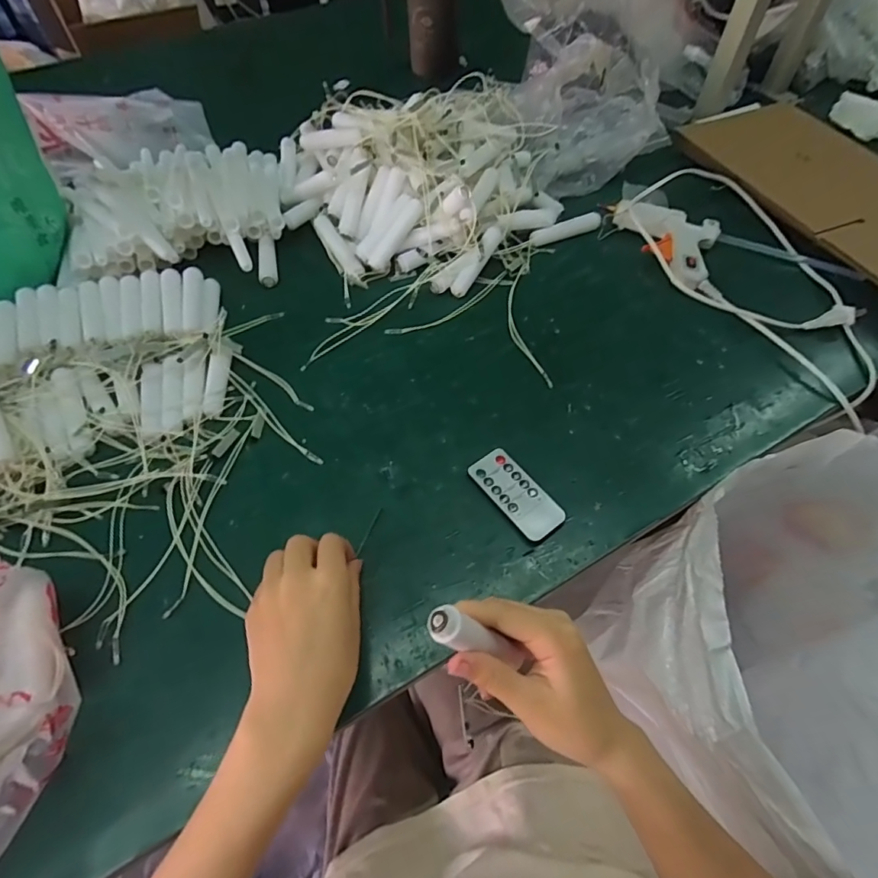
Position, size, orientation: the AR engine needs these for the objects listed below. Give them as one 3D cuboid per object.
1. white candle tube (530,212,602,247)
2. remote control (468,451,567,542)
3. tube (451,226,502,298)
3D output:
[{"bbox_3d":[0.153,-0.253,0.600,0.089,0.019,0.020,-18,58,-10],"label":"white candle tube"},{"bbox_3d":[0.063,0.044,0.409,0.039,0.008,0.083,-32,62,-18],"label":"remote control"},{"bbox_3d":[0.043,-0.196,0.549,0.018,0.017,0.092,28,80,16],"label":"tube"}]

